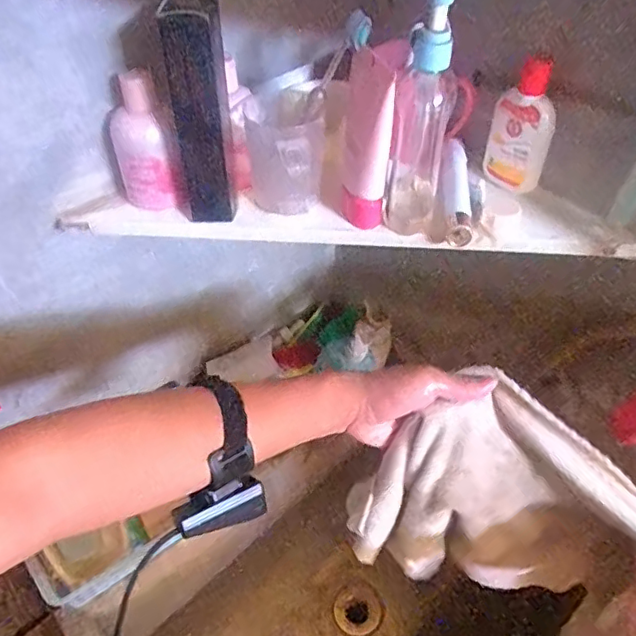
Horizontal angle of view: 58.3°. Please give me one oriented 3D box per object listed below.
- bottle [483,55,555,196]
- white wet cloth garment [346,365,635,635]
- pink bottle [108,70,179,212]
[{"bbox_3d":[0.190,-0.175,0.536,0.052,0.124,0.027,15,51,12],"label":"bottle"},{"bbox_3d":[0.183,0.208,0.505,0.271,0.250,0.133,28,54,21],"label":"white wet cloth garment"},{"bbox_3d":[-0.161,-0.156,0.517,0.051,0.117,0.044,-10,29,-10],"label":"pink bottle"}]

